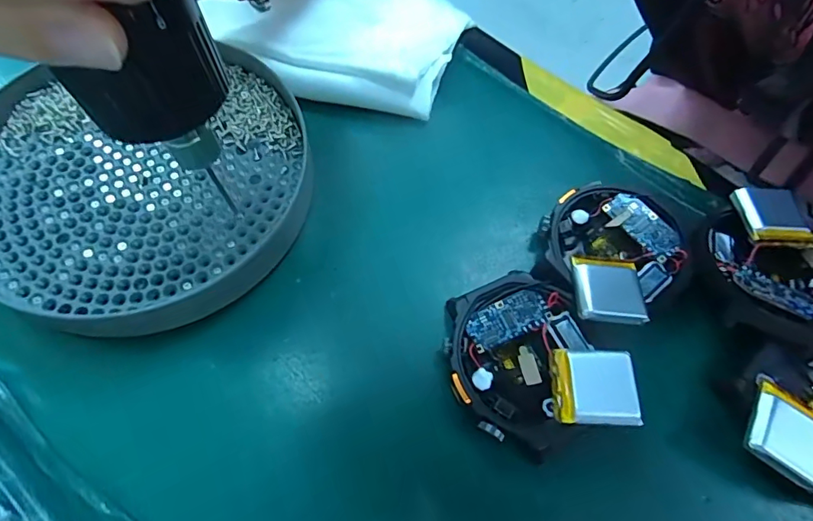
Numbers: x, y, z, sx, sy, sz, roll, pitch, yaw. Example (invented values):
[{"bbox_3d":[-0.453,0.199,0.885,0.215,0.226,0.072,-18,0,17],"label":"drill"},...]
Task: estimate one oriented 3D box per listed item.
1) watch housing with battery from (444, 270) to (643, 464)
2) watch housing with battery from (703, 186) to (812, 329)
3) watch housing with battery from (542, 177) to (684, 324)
[{"bbox_3d":[0.037,0.029,0.143,0.046,0.013,0.052,-22,68,-12],"label":"watch housing with battery"},{"bbox_3d":[0.122,0.001,0.158,0.042,0.011,0.049,-21,68,-12],"label":"watch housing with battery"},{"bbox_3d":[0.069,-0.005,0.158,0.054,0.010,0.045,-40,73,-19],"label":"watch housing with battery"}]

